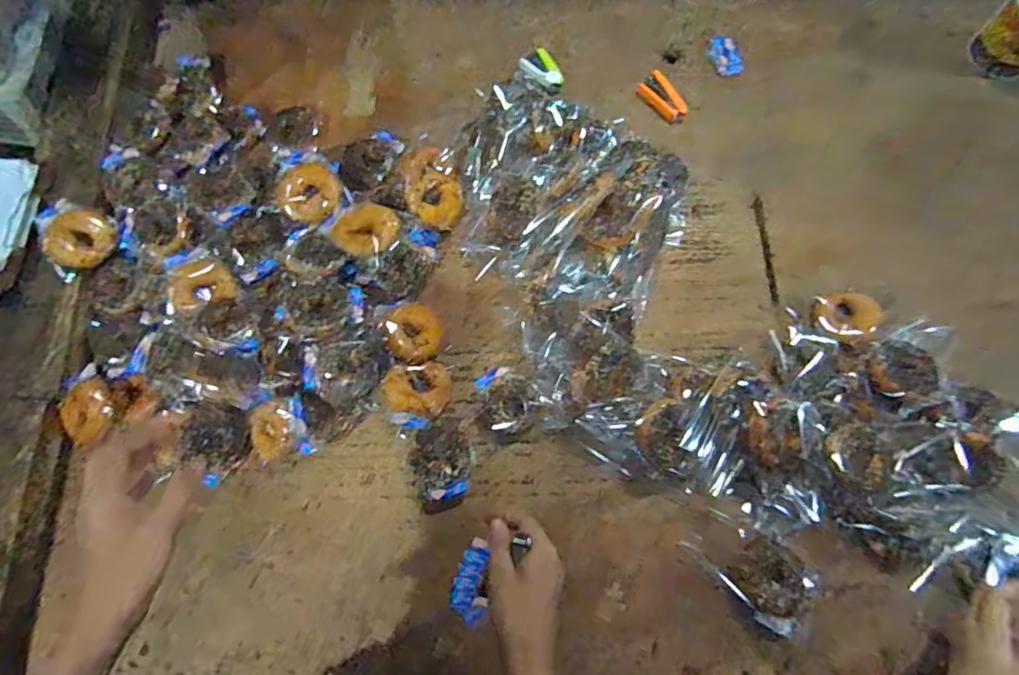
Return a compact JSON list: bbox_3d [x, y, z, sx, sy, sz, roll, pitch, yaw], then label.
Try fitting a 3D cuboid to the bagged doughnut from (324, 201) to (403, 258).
[{"bbox_3d":[-0.216,-0.165,0.865,0.091,0.026,0.093,0,72,1],"label":"bagged doughnut"}]

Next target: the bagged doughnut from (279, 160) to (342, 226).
[{"bbox_3d":[-0.309,-0.223,0.892,0.090,0.028,0.106,-32,75,-9],"label":"bagged doughnut"}]

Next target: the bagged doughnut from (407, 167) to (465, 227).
[{"bbox_3d":[-0.114,-0.223,0.916,0.081,0.035,0.085,0,72,1],"label":"bagged doughnut"}]

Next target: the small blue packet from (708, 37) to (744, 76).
[{"bbox_3d":[0.392,-0.510,1.037,0.049,0.014,0.079,-14,72,-4],"label":"small blue packet"}]

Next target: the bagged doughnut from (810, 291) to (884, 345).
[{"bbox_3d":[0.515,-0.033,0.872,0.100,0.033,0.084,-27,74,-8],"label":"bagged doughnut"}]

